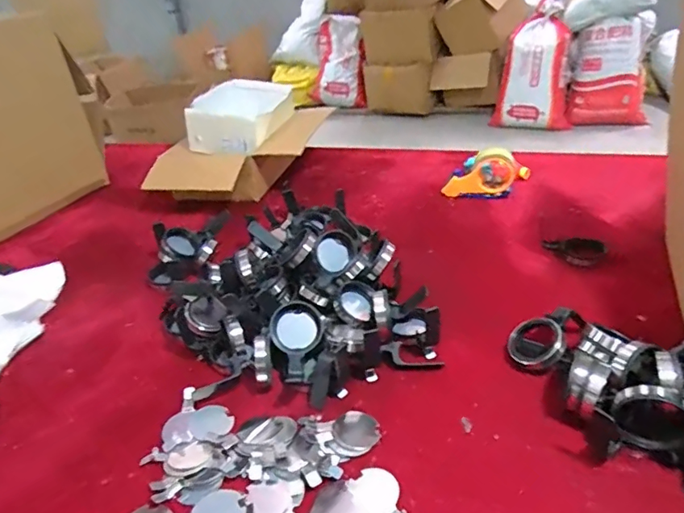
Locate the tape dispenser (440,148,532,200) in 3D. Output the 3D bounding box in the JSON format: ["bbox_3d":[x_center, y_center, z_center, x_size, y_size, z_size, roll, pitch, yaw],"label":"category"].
[{"bbox_3d":[0.331,-0.192,1.141,0.193,0.083,0.107,2,33,13],"label":"tape dispenser"}]

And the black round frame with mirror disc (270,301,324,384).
[{"bbox_3d":[-0.066,0.113,0.689,0.071,0.022,0.108,14,62,0],"label":"black round frame with mirror disc"}]

